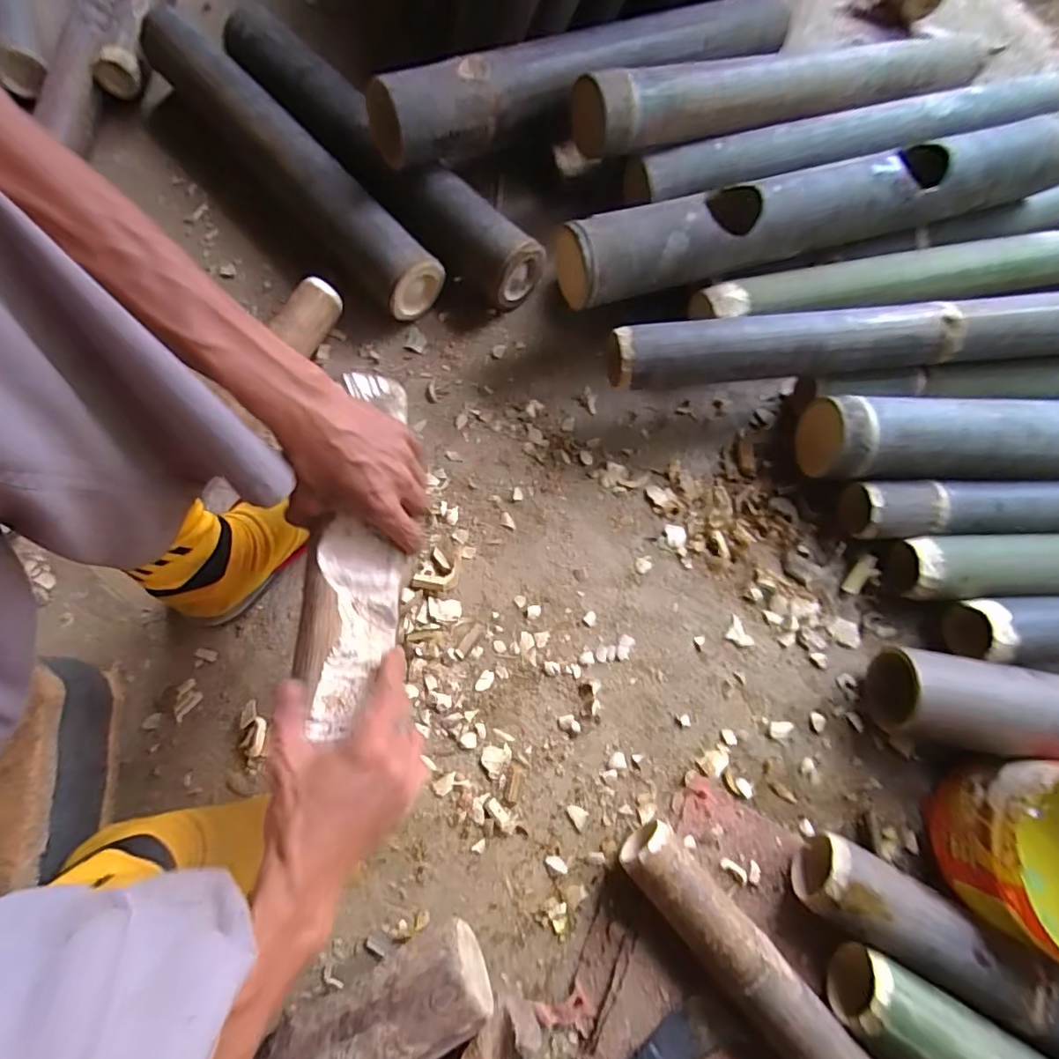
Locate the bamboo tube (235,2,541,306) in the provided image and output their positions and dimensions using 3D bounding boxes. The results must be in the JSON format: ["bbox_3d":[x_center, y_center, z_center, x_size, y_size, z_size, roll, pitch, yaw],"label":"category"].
[{"bbox_3d":[-0.193,-0.461,0.671,0.092,0.080,0.522,-41,79,-13],"label":"bamboo tube"}]

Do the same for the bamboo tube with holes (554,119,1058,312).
[{"bbox_3d":[0.302,-0.326,0.554,0.561,0.077,0.066,-14,72,-5],"label":"bamboo tube with holes"}]

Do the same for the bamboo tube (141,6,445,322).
[{"bbox_3d":[-0.299,-0.451,0.663,0.076,0.079,0.520,-41,79,-13],"label":"bamboo tube"}]

